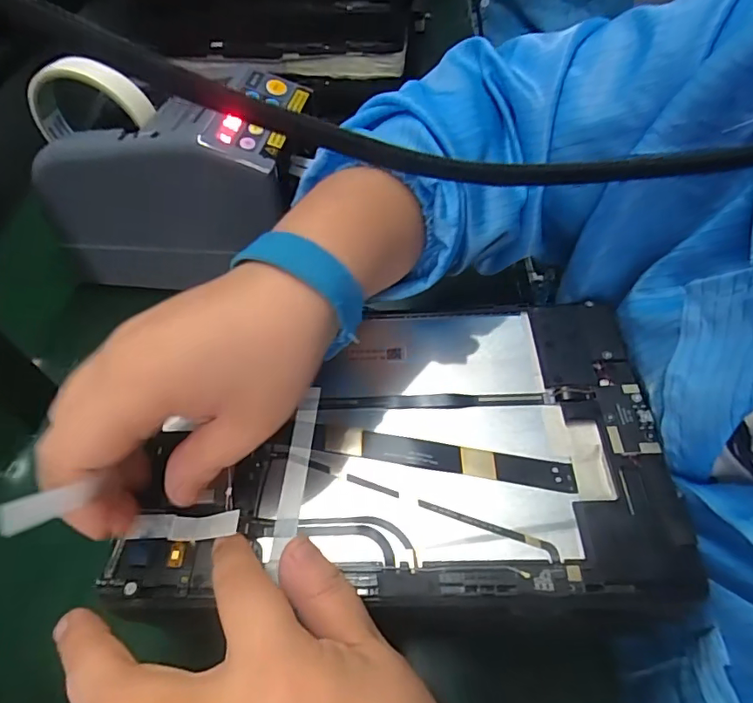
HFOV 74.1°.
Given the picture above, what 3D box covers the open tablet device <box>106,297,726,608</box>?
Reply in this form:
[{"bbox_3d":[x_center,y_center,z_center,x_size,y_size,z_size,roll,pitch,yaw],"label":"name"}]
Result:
[{"bbox_3d":[0.011,0.039,0.235,0.227,0.011,0.146,-2,54,4],"label":"open tablet device"}]

